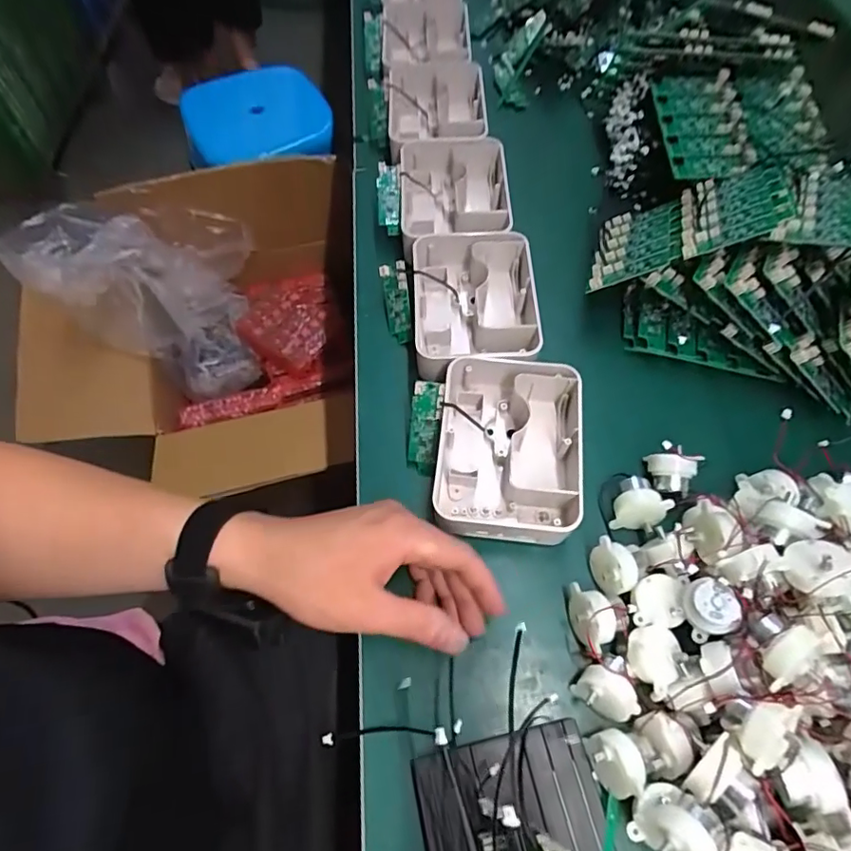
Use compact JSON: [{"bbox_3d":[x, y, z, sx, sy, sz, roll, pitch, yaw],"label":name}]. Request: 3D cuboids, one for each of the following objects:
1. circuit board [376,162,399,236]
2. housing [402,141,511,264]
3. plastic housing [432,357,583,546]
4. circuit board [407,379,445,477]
[{"bbox_3d":[-0.035,-0.211,0.497,0.021,0.013,0.067,-2,80,-3],"label":"circuit board"},{"bbox_3d":[0.026,-0.214,0.493,0.097,0.038,0.127,-1,62,-2],"label":"housing"},{"bbox_3d":[0.060,0.016,0.388,0.102,0.046,0.133,5,62,1],"label":"plastic housing"},{"bbox_3d":[-0.001,0.002,0.394,0.022,0.008,0.068,6,101,1],"label":"circuit board"}]

